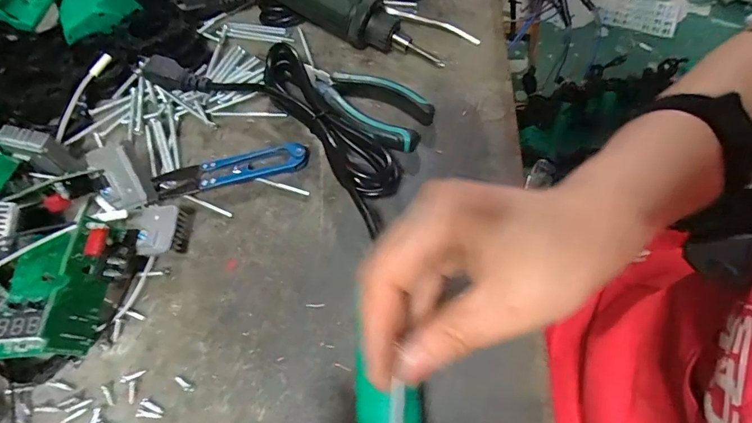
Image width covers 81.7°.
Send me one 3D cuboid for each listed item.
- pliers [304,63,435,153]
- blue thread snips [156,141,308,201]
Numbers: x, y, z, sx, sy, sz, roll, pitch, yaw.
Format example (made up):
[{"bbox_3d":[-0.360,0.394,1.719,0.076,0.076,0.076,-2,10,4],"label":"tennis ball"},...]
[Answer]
[{"bbox_3d":[-0.011,-0.084,0.340,0.105,0.017,0.049,26,67,16],"label":"pliers"},{"bbox_3d":[-0.108,-0.031,0.324,0.114,0.012,0.024,-12,63,-3],"label":"blue thread snips"}]

